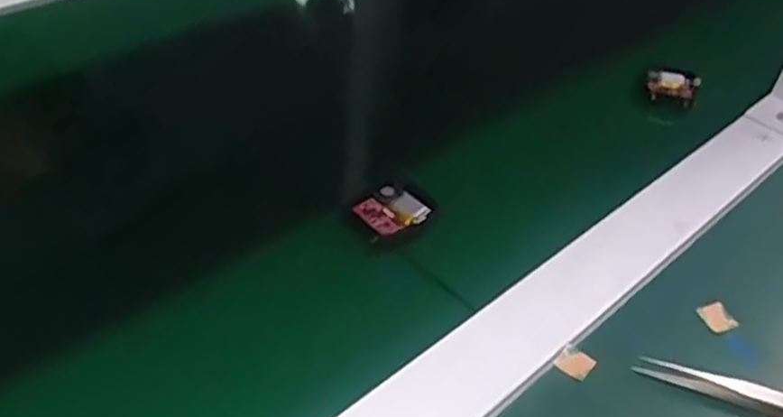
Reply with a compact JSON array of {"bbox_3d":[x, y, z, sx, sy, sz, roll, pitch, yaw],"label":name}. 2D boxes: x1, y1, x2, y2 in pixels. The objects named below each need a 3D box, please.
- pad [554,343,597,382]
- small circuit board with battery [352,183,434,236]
[{"bbox_3d":[0.083,0.069,0.324,0.015,0.004,0.014,36,63,22],"label":"pad"},{"bbox_3d":[0.001,0.000,0.386,0.037,0.007,0.036,-25,51,-30],"label":"small circuit board with battery"}]

